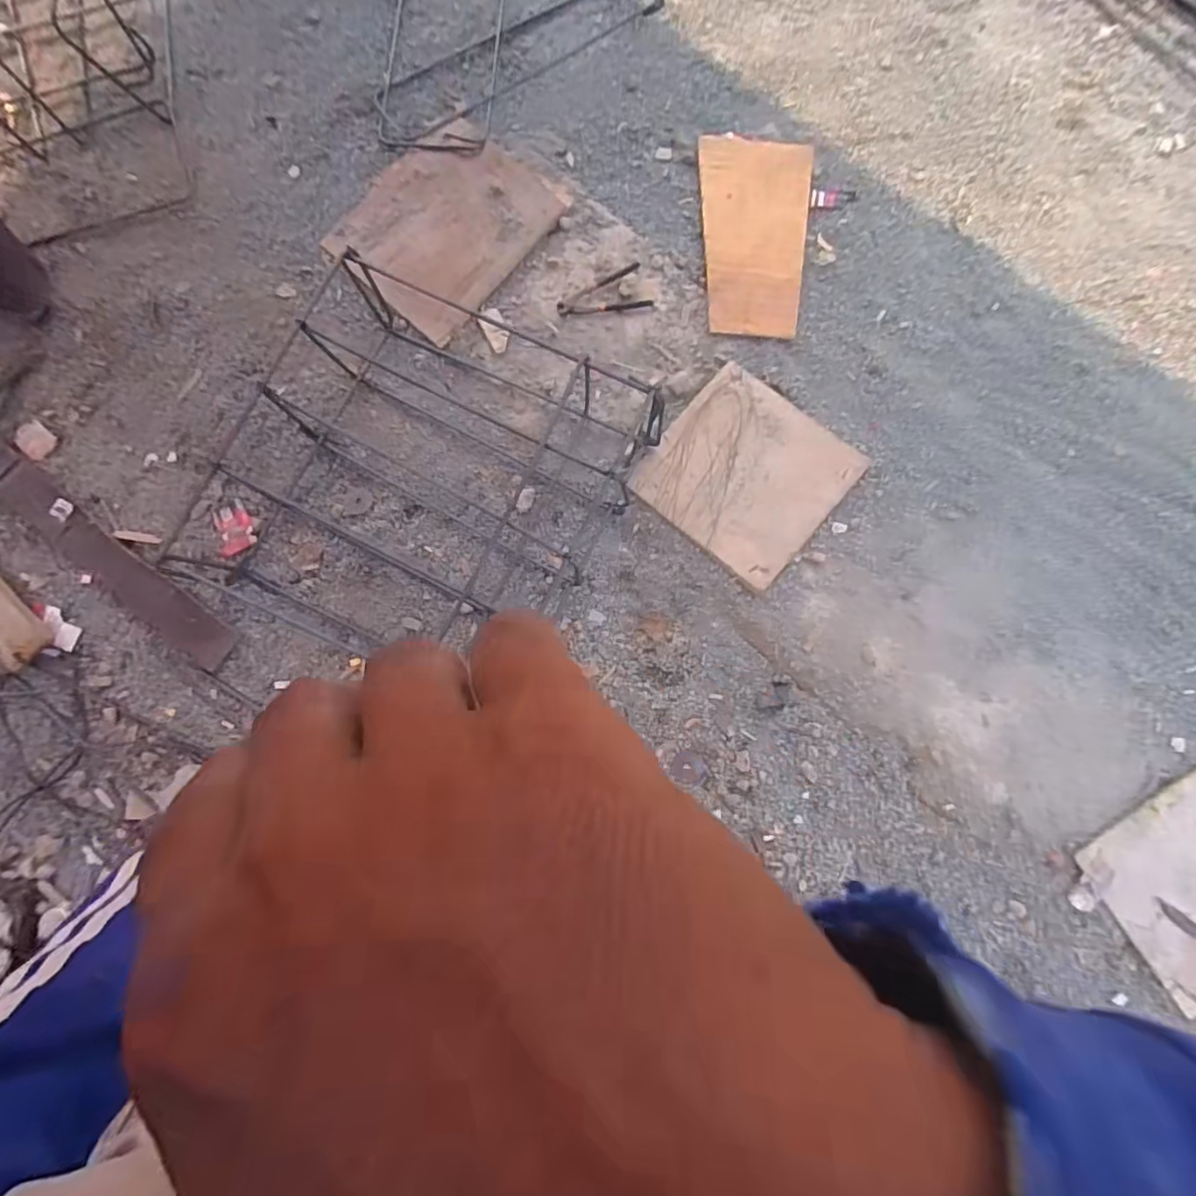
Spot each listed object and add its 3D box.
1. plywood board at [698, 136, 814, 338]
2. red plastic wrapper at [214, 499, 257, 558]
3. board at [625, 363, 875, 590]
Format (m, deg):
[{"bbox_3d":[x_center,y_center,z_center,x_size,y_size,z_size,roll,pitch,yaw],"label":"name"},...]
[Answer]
[{"bbox_3d":[0.358,-0.850,1.410,0.252,0.017,0.480,6,84,8],"label":"plywood board"},{"bbox_3d":[-0.817,-0.158,1.351,0.078,0.008,0.117,-20,83,-2],"label":"red plastic wrapper"},{"bbox_3d":[0.335,-0.278,1.352,0.396,0.019,0.379,39,88,5],"label":"board"}]

